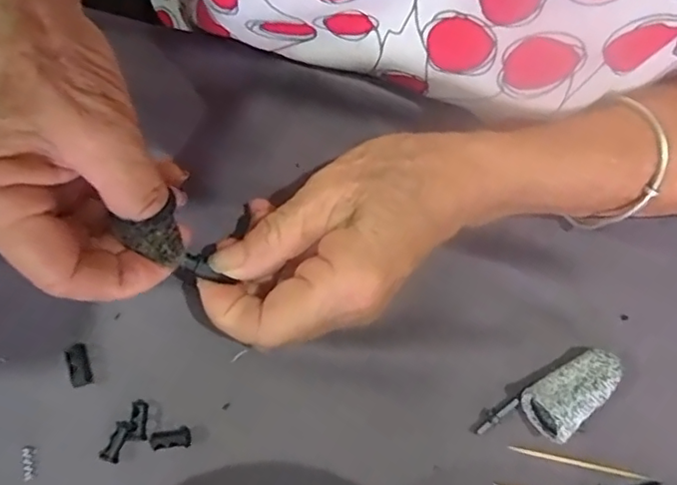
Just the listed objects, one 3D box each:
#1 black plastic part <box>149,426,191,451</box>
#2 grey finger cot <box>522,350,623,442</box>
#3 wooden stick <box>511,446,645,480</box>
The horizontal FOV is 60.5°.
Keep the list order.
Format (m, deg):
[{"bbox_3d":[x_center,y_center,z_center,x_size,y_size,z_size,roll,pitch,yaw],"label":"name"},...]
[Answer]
[{"bbox_3d":[-0.074,0.087,0.256,0.017,0.006,0.008,-8,76,-3],"label":"black plastic part"},{"bbox_3d":[0.104,0.065,0.258,0.044,0.022,0.023,-37,79,-10],"label":"grey finger cot"},{"bbox_3d":[0.108,0.100,0.263,0.061,0.004,0.004,12,75,2],"label":"wooden stick"}]

